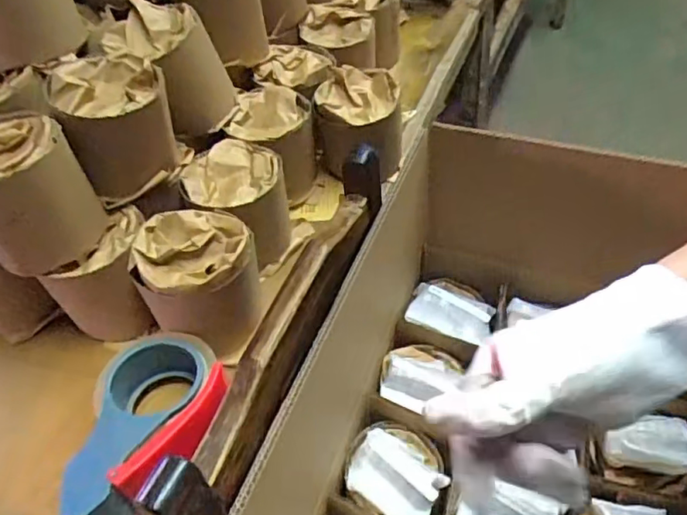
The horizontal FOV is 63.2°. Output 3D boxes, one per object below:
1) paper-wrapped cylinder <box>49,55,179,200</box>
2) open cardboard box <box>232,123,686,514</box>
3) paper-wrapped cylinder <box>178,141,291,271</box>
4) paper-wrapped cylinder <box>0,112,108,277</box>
[{"bbox_3d":[-0.207,-0.123,0.525,0.095,0.099,0.095,-18,50,-11],"label":"paper-wrapped cylinder"},{"bbox_3d":[0.166,0.126,0.493,0.384,0.252,0.428,11,51,13],"label":"open cardboard box"},{"bbox_3d":[-0.110,-0.052,0.586,0.092,0.107,0.093,-2,49,2],"label":"paper-wrapped cylinder"},{"bbox_3d":[-0.270,-0.057,0.474,0.099,0.098,0.106,-2,49,2],"label":"paper-wrapped cylinder"}]

